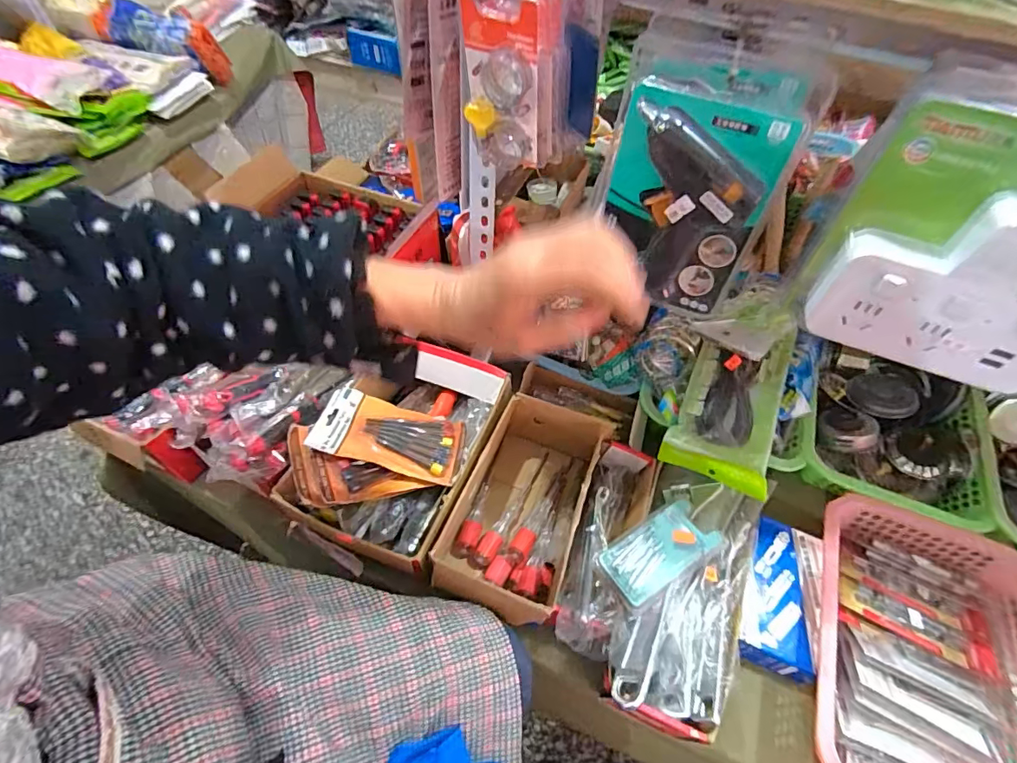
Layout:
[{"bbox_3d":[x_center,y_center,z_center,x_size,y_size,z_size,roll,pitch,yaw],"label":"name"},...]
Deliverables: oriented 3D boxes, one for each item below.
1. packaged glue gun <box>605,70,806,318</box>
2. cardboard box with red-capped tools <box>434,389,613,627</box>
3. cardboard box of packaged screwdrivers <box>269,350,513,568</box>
[{"bbox_3d":[0.139,-0.132,0.381,0.123,0.156,0.055,37,63,22],"label":"packaged glue gun"},{"bbox_3d":[0.019,0.147,0.581,0.127,0.102,0.244,20,56,12],"label":"cardboard box with red-capped tools"},{"bbox_3d":[-0.122,0.075,0.583,0.209,0.105,0.261,19,56,11],"label":"cardboard box of packaged screwdrivers"}]

